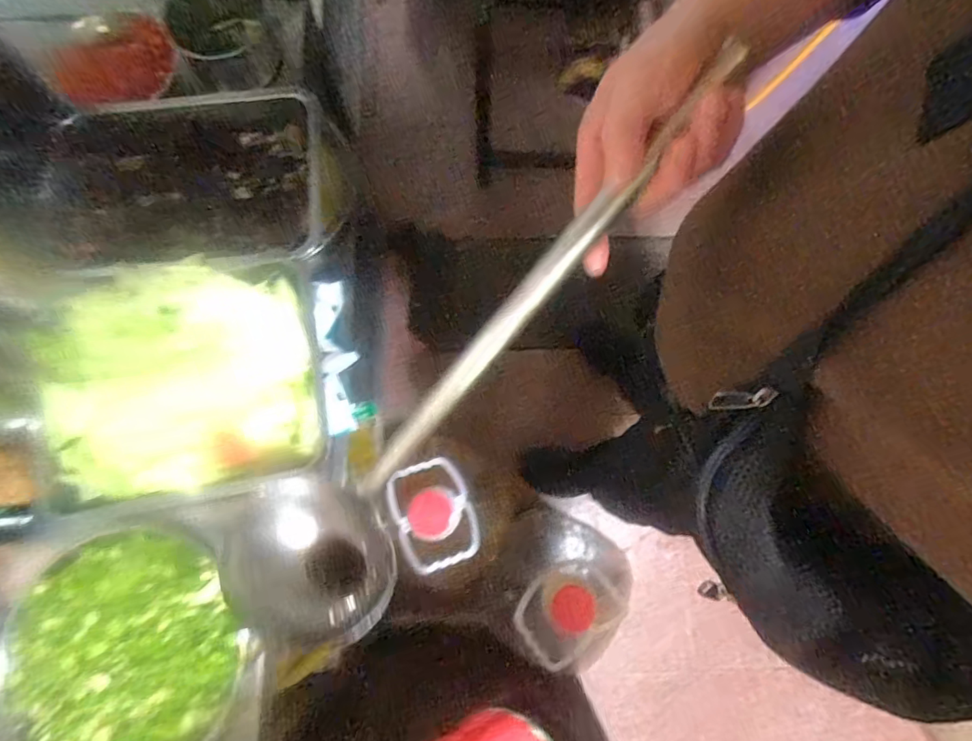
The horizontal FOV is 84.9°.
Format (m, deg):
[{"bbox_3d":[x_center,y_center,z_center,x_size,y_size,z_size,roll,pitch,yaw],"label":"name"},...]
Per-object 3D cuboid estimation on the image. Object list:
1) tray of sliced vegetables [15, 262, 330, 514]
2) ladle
[{"bbox_3d":[-0.322,0.010,0.549,0.290,0.055,0.248,-9,78,-2],"label":"tray of sliced vegetables"},{"bbox_3d":[-0.022,0.017,0.356,0.124,0.057,0.449,45,104,9],"label":"ladle"}]

